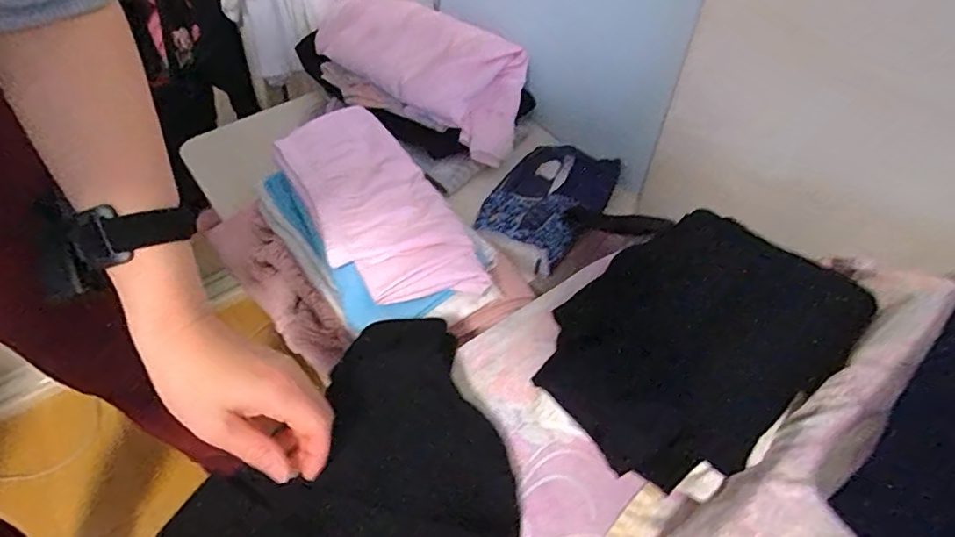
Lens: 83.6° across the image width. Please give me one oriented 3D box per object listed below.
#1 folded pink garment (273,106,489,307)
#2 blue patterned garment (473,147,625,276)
[{"bbox_3d":[-0.110,-0.073,0.573,0.139,0.052,0.276,-26,56,-19],"label":"folded pink garment"},{"bbox_3d":[0.085,-0.092,0.673,0.135,0.032,0.185,31,58,23],"label":"blue patterned garment"}]

